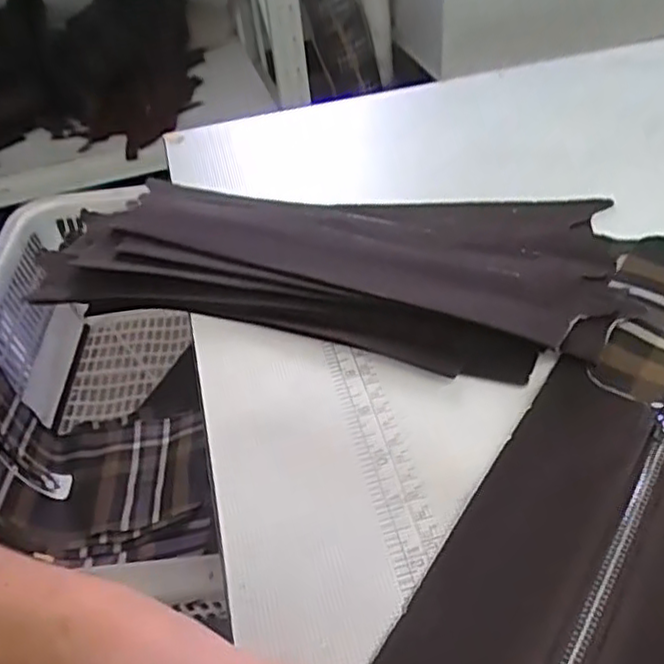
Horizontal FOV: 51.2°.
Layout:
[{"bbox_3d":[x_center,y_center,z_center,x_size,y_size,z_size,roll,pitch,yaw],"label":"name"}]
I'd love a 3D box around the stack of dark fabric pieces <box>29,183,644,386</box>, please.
[{"bbox_3d":[-0.004,-0.049,0.413,0.326,0.024,0.159,6,44,13],"label":"stack of dark fabric pieces"}]

